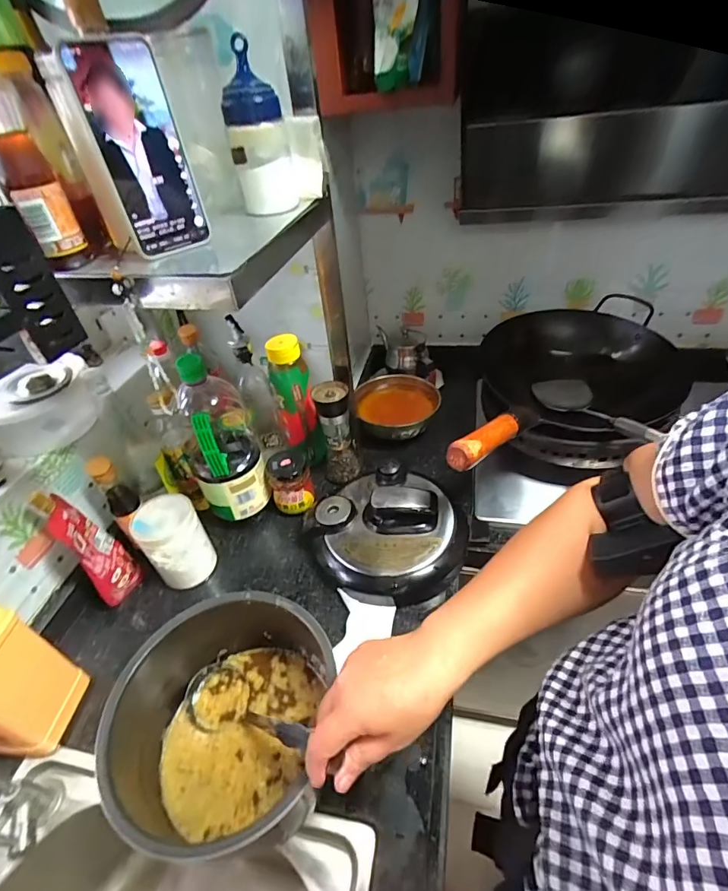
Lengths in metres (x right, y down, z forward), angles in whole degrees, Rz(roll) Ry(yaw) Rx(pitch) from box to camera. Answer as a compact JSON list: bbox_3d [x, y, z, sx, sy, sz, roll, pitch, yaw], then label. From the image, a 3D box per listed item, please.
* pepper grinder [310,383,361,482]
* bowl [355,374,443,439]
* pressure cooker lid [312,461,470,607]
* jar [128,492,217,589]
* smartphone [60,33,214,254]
[{"bbox_3d":[-0.046,-0.020,0.757,0.058,0.170,0.060,-5,42,1],"label":"pepper grinder"},{"bbox_3d":[0.062,-0.070,0.880,0.155,0.077,0.171,11,45,19],"label":"bowl"},{"bbox_3d":[0.039,0.114,0.663,0.221,0.094,0.220,-4,42,3],"label":"pressure cooker lid"},{"bbox_3d":[-0.273,0.144,0.650,0.085,0.123,0.080,-4,42,3],"label":"jar"},{"bbox_3d":[-0.190,-0.251,0.383,0.070,0.150,0.011,-30,41,-24],"label":"smartphone"}]

